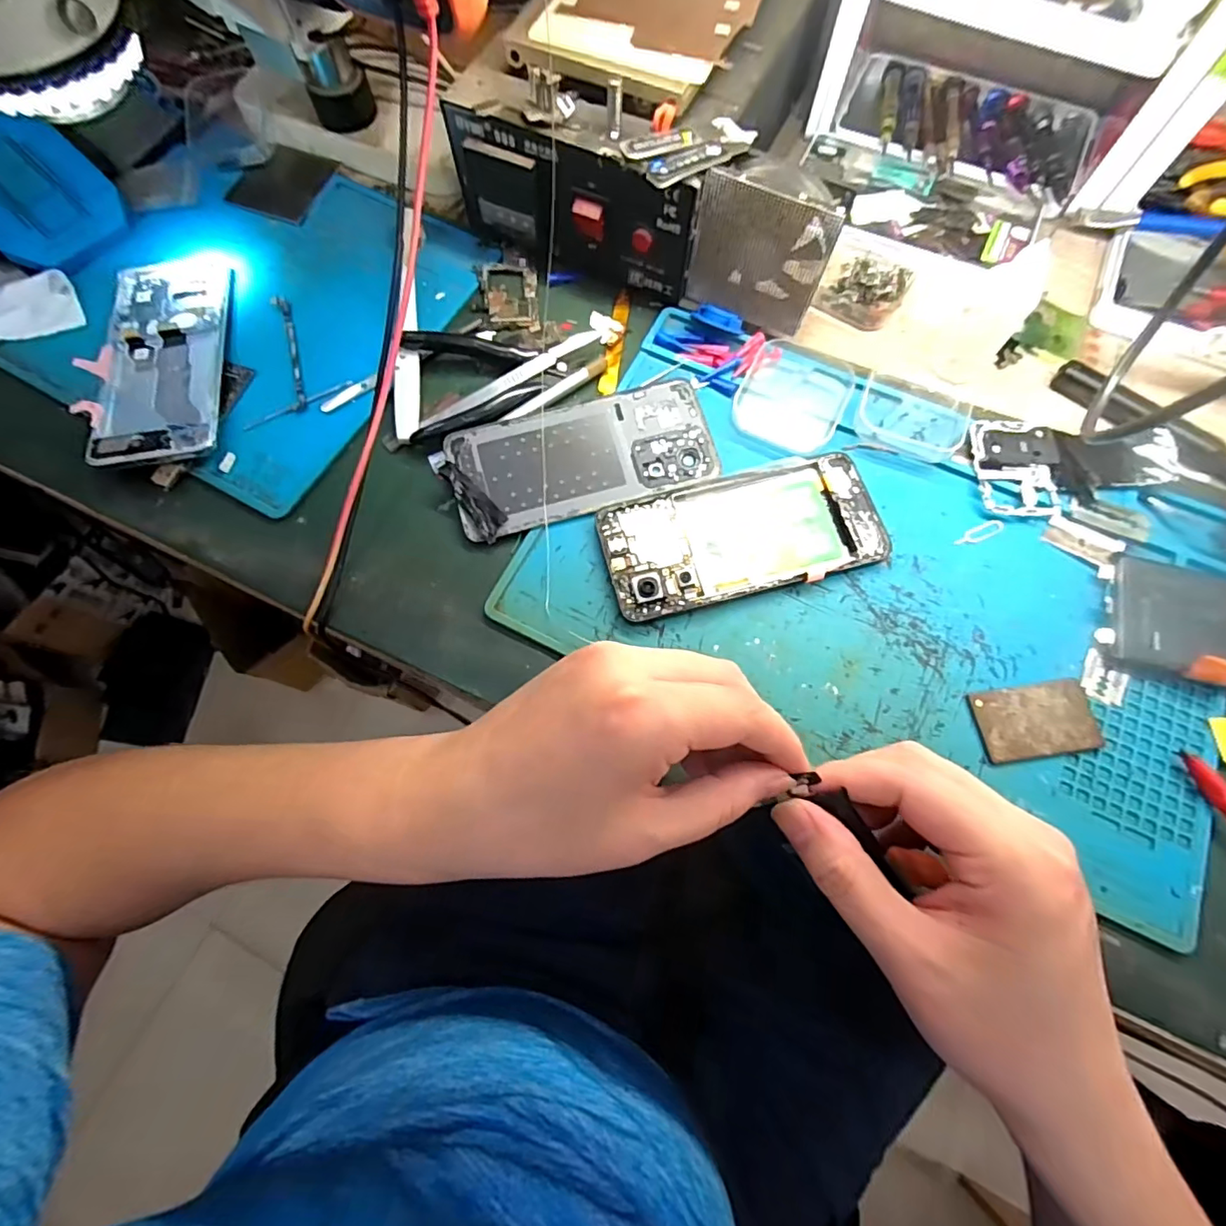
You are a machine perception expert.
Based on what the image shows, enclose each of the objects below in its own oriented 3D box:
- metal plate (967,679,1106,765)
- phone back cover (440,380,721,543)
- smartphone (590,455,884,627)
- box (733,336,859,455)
[{"bbox_3d":[0.221,0.056,0.287,0.062,0.004,0.036,-8,72,-2],"label":"metal plate"},{"bbox_3d":[-0.020,-0.096,0.335,0.158,0.008,0.072,-17,73,-5],"label":"phone back cover"},{"bbox_3d":[0.075,-0.046,0.319,0.159,0.007,0.072,-13,73,-4],"label":"smartphone"},{"bbox_3d":[0.114,-0.138,0.346,0.065,0.020,0.076,26,74,8],"label":"box"}]

